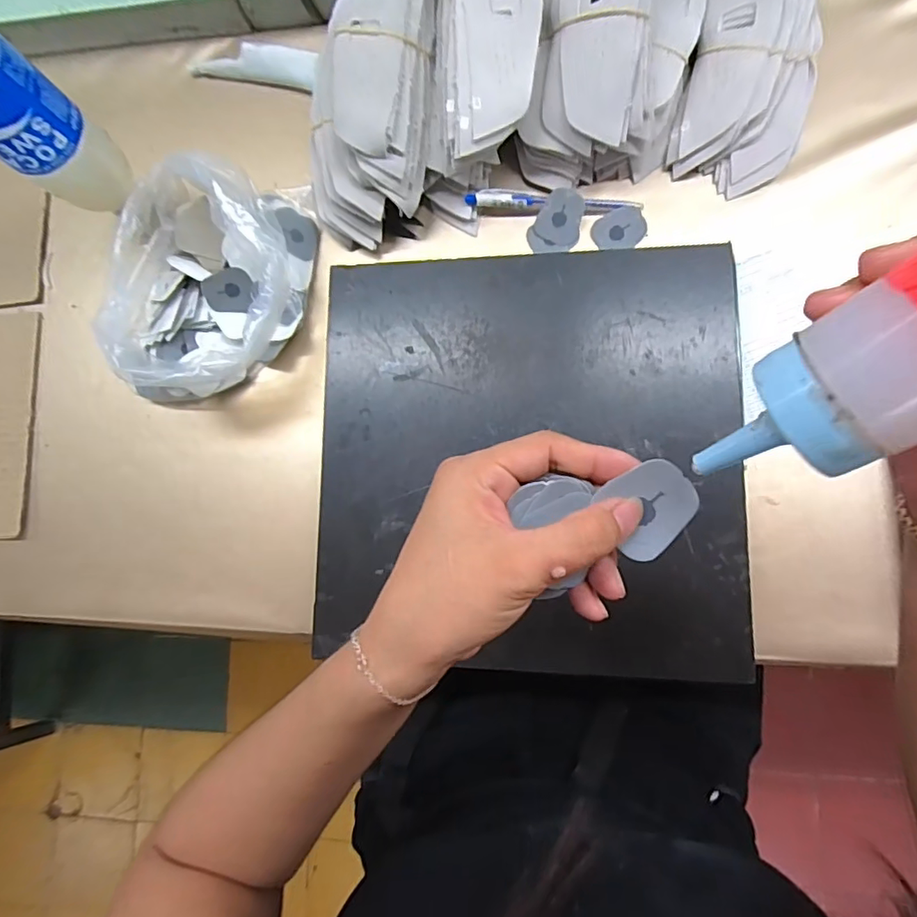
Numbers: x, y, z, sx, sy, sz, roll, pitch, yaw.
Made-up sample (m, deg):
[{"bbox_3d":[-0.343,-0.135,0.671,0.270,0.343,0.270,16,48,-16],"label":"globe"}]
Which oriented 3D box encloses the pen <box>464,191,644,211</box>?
[{"bbox_3d":[0.074,-0.204,0.411,0.135,0.010,0.013,4,87,8],"label":"pen"}]

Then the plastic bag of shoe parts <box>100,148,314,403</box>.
[{"bbox_3d":[-0.190,-0.134,0.407,0.126,0.079,0.174,10,88,8],"label":"plastic bag of shoe parts"}]

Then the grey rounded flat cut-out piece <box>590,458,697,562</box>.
[{"bbox_3d":[0.079,0.020,0.211,0.036,0.004,0.034,-34,82,4],"label":"grey rounded flat cut-out piece"}]

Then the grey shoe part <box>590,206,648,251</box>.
[{"bbox_3d":[0.126,-0.180,0.407,0.040,0.006,0.030,-4,86,8],"label":"grey shoe part"}]

